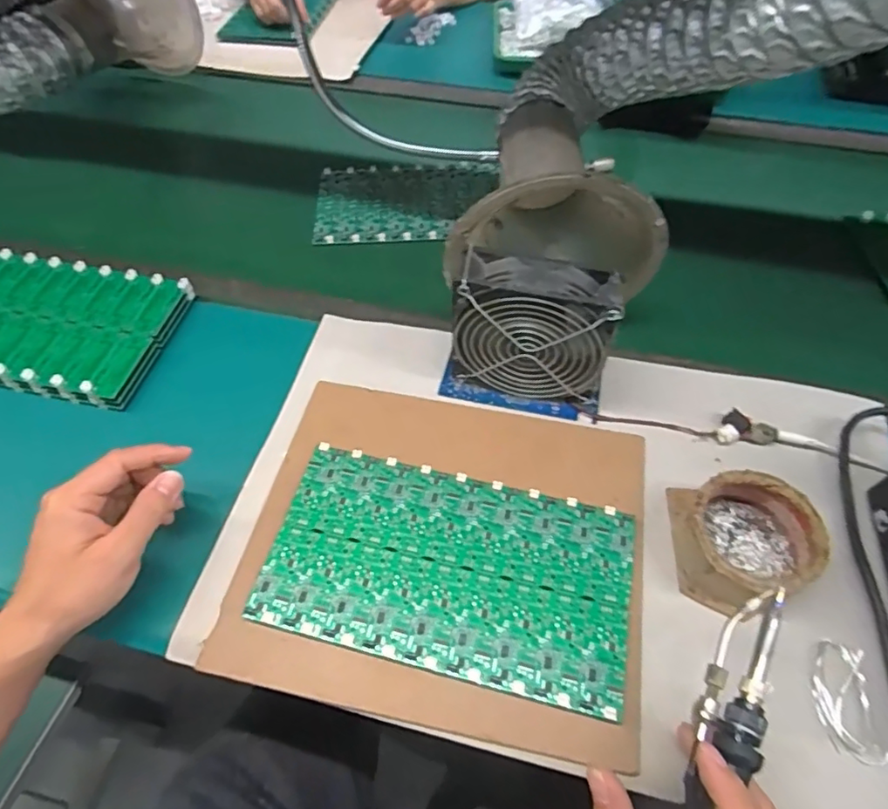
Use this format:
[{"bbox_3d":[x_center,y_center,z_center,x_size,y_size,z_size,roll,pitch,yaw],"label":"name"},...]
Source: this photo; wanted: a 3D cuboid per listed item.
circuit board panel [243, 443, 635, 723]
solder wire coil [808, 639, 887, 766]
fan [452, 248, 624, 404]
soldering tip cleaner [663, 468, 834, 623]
[{"bbox_3d":[0.003,0.113,0.393,0.245,0.004,0.137,11,57,9],"label":"circuit board panel"},{"bbox_3d":[0.244,0.179,0.342,0.039,0.012,0.066,6,57,6],"label":"solder wire coil"},{"bbox_3d":[0.069,-0.055,0.443,0.115,0.122,0.044,10,58,9],"label":"fan"},{"bbox_3d":[0.210,0.094,0.389,0.085,0.045,0.090,-1,57,2],"label":"soldering tip cleaner"}]

